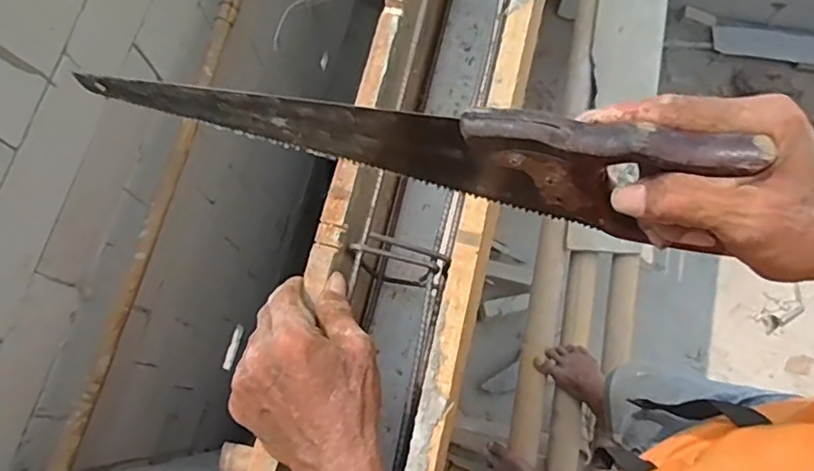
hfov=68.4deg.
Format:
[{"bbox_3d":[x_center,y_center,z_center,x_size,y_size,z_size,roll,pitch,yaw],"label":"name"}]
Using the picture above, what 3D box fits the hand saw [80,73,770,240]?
[{"bbox_3d":[-0.011,-0.052,0.353,0.364,0.082,0.025,12,74,20],"label":"hand saw"}]

